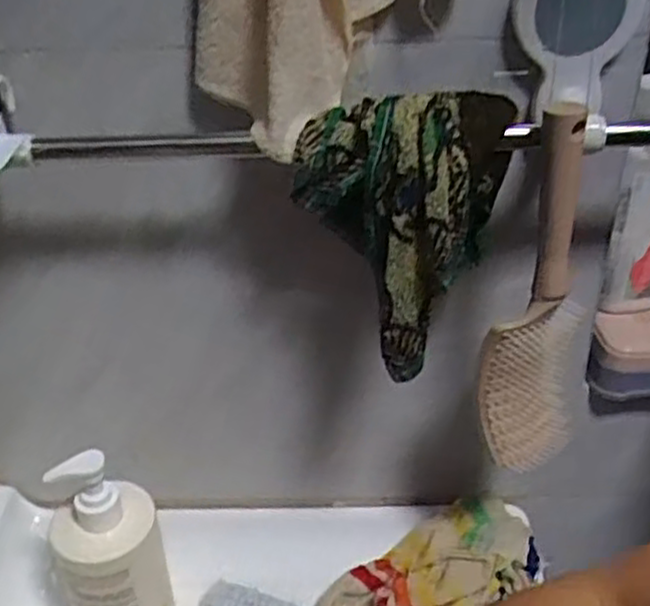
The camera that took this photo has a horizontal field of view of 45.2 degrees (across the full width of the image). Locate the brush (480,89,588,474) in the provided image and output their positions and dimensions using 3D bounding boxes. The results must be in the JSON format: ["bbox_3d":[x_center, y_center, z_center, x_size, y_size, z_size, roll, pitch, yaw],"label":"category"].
[{"bbox_3d":[0.136,-0.002,0.496,0.060,0.242,0.048,10,34,17],"label":"brush"}]

